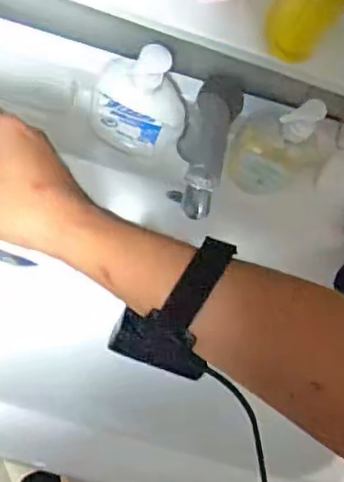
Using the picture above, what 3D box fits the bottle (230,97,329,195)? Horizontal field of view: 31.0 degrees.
[{"bbox_3d":[0.111,-0.103,0.656,0.063,0.207,0.080,-34,88,-9],"label":"bottle"}]

